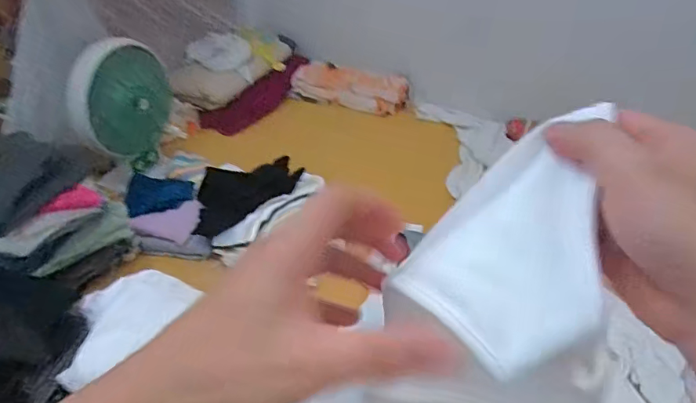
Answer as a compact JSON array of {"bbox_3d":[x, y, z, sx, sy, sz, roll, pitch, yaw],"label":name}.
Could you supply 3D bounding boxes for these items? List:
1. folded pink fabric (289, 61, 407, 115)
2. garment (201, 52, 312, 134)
[{"bbox_3d":[0.012,-0.439,1.862,0.442,0.110,0.130,12,38,7],"label":"folded pink fabric"},{"bbox_3d":[-0.316,-0.387,1.770,0.076,0.122,0.503,27,55,25],"label":"garment"}]

